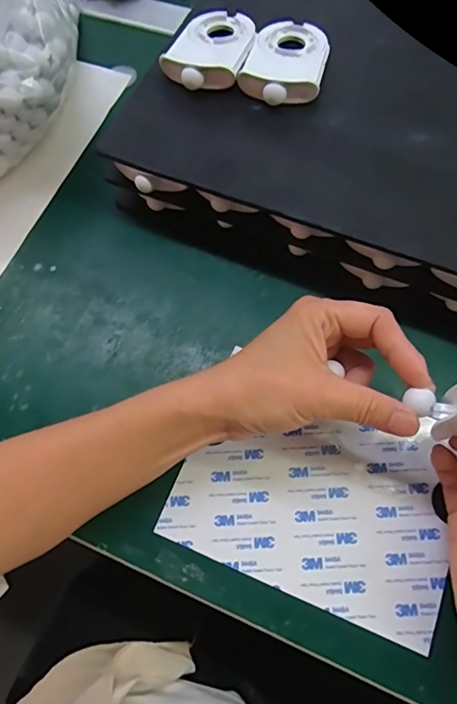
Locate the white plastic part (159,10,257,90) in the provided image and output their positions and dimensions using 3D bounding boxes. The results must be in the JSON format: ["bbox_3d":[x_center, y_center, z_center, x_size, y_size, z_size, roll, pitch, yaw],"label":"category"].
[{"bbox_3d":[-0.013,-0.234,0.352,0.058,0.015,0.085,16,71,9],"label":"white plastic part"}]

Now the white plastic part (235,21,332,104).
[{"bbox_3d":[0.044,-0.220,0.344,0.057,0.017,0.088,17,71,9],"label":"white plastic part"}]

